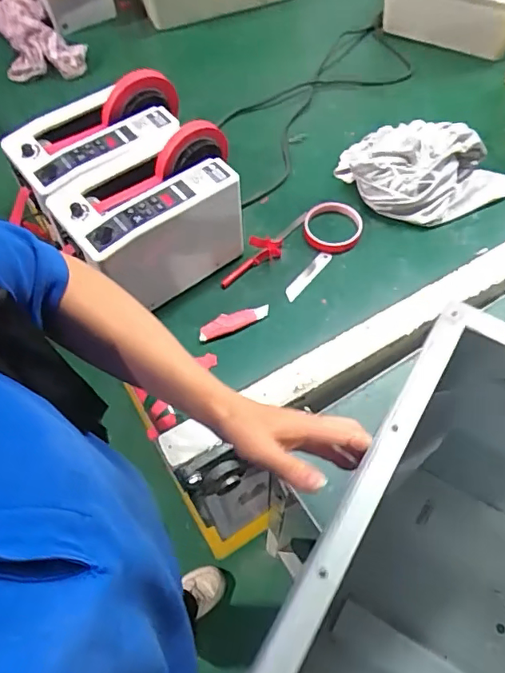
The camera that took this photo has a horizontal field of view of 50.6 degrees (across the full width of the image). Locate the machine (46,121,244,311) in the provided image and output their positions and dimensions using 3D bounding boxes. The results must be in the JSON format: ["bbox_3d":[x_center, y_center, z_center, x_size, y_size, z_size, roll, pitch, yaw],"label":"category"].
[{"bbox_3d":[-0.120,-0.155,0.713,0.232,0.158,0.139,-36,65,-17],"label":"machine"}]

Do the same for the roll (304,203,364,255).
[{"bbox_3d":[0.118,-0.160,0.785,0.084,0.015,0.084,-1,60,2],"label":"roll"}]

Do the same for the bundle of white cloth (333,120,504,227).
[{"bbox_3d":[0.260,-0.249,0.797,0.252,0.062,0.156,22,64,14],"label":"bundle of white cloth"}]

